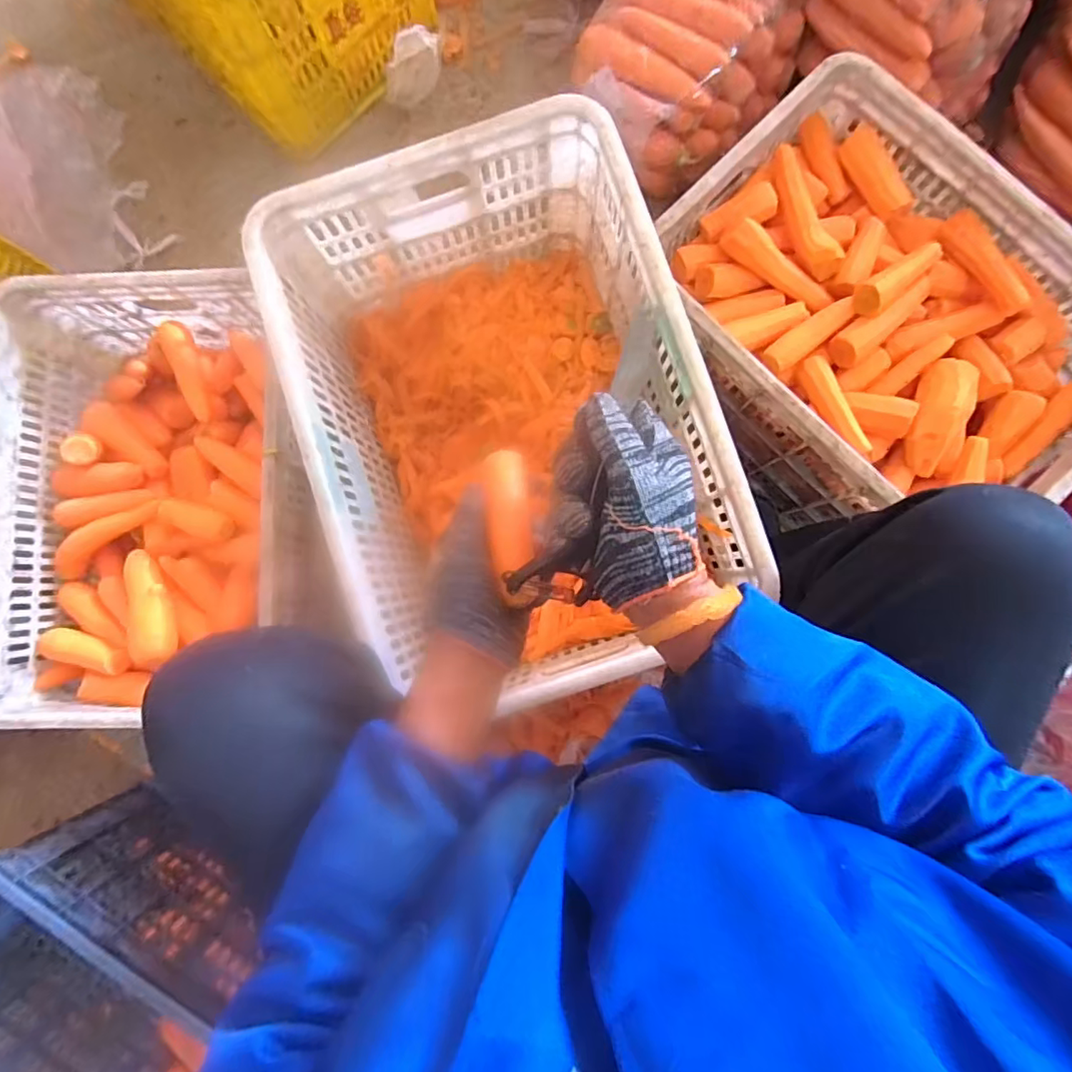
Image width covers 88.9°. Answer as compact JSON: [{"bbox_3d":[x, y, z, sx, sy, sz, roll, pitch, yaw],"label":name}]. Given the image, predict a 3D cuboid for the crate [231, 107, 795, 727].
[{"bbox_3d":[-0.036,-0.133,0.701,0.428,0.279,0.599,-16,87,1],"label":"crate"}]

